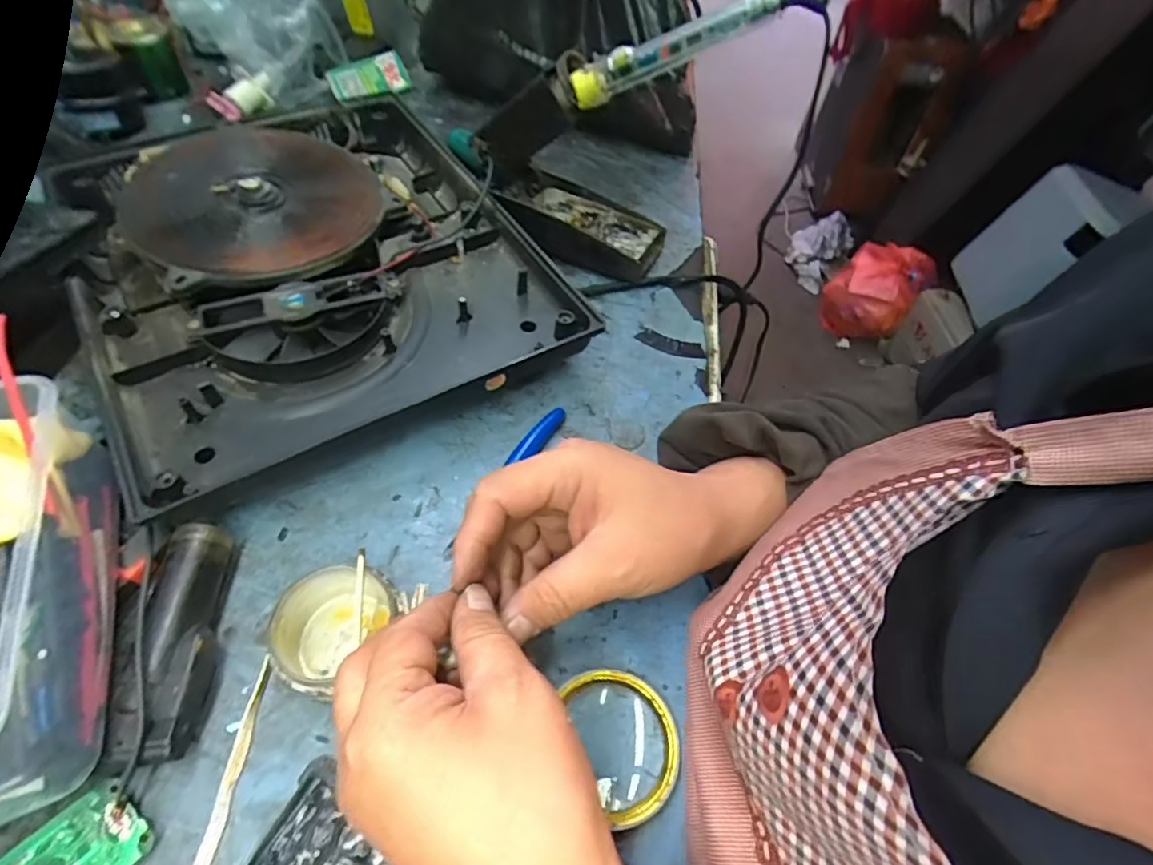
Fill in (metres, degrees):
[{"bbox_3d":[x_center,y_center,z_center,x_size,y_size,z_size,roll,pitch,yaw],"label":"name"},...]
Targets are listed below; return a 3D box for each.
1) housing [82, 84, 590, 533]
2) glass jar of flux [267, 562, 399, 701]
[{"bbox_3d":[-0.194,-0.130,0.448,0.305,0.057,0.352,-25,60,-22],"label":"housing"},{"bbox_3d":[-0.126,0.097,0.302,0.055,0.037,0.061,32,57,17],"label":"glass jar of flux"}]

